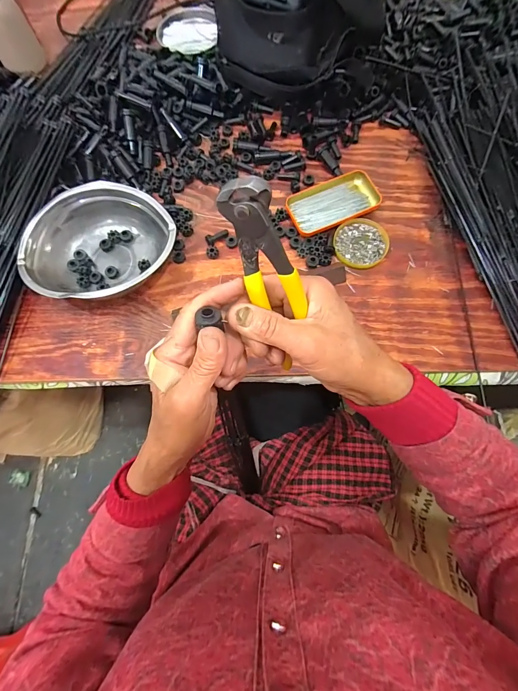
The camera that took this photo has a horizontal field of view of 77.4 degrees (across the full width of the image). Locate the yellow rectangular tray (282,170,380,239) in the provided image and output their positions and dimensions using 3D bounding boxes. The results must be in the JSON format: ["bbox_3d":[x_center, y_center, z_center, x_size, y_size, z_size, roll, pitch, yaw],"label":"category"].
[{"bbox_3d":[0.119,-0.231,0.528,0.145,0.024,0.083,-24,74,-6],"label":"yellow rectangular tray"}]

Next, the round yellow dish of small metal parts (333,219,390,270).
[{"bbox_3d":[0.160,-0.162,0.511,0.085,0.007,0.083,0,73,1],"label":"round yellow dish of small metal parts"}]

